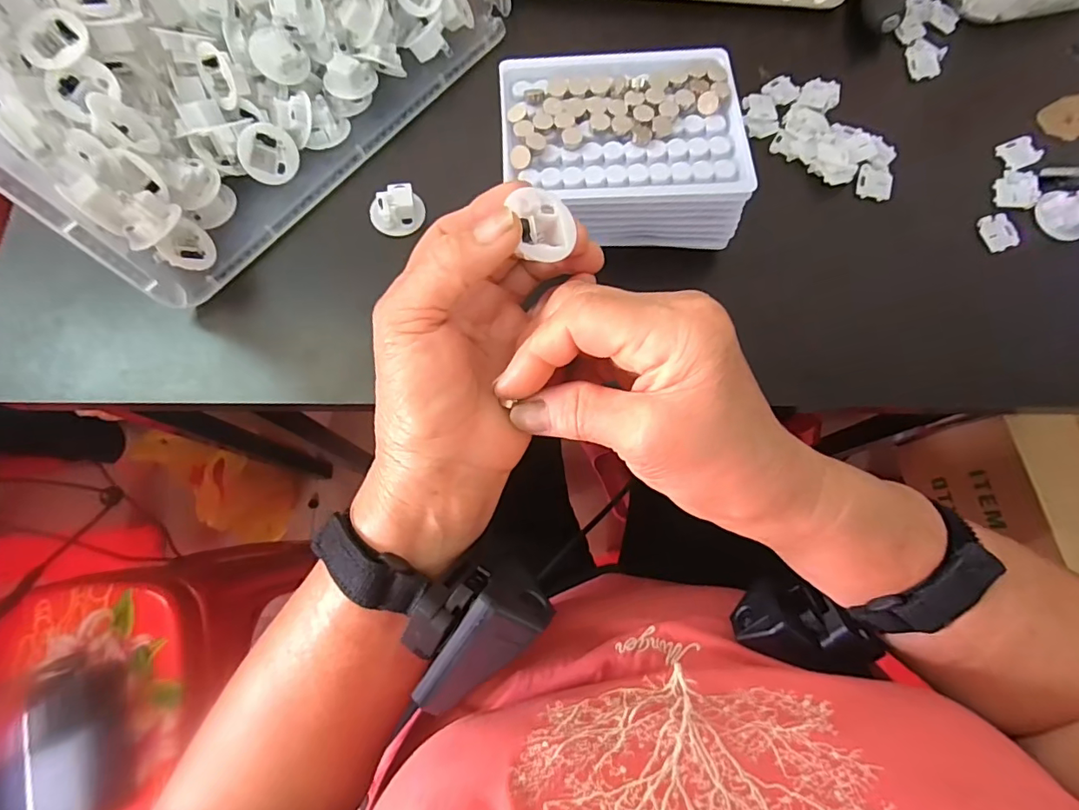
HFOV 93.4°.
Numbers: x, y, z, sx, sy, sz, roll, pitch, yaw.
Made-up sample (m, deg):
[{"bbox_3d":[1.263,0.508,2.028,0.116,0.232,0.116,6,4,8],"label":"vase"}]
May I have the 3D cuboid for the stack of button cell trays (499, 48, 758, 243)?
[{"bbox_3d":[0.046,-0.145,0.298,0.131,0.052,0.103,-2,74,0],"label":"stack of button cell trays"}]

